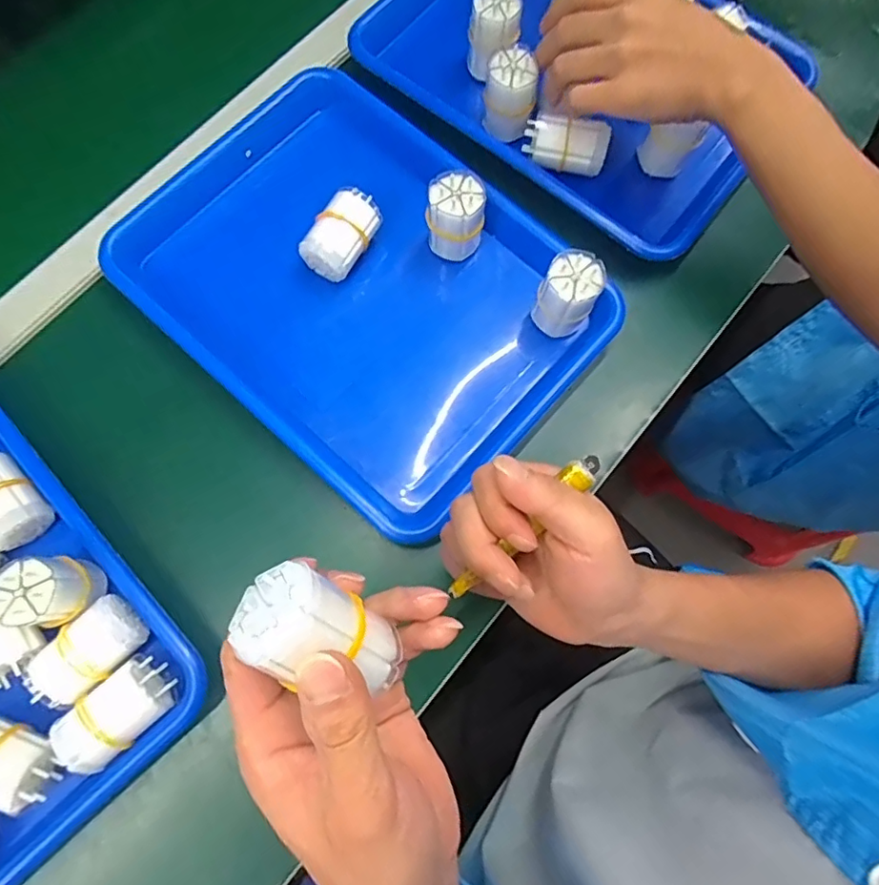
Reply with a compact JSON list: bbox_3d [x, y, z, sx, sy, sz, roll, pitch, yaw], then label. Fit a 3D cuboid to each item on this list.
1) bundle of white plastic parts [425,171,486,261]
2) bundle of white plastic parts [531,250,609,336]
[{"bbox_3d":[0.012,-0.167,0.419,0.041,0.068,0.041,1,75,-2],"label":"bundle of white plastic parts"},{"bbox_3d":[0.091,-0.105,0.398,0.038,0.055,0.039,1,75,-2],"label":"bundle of white plastic parts"}]

